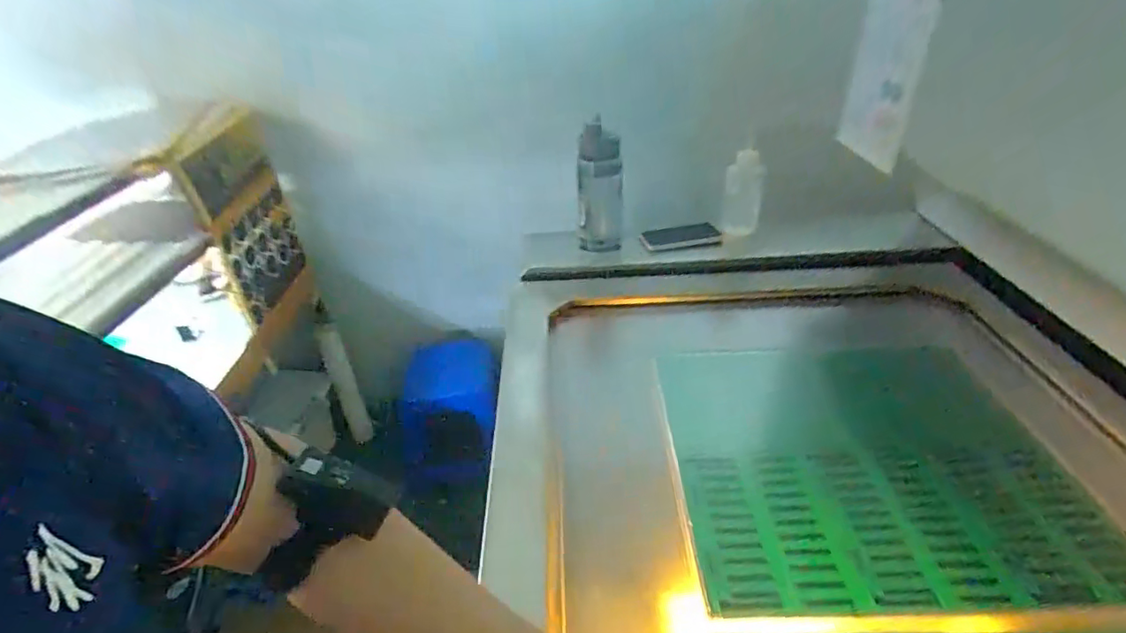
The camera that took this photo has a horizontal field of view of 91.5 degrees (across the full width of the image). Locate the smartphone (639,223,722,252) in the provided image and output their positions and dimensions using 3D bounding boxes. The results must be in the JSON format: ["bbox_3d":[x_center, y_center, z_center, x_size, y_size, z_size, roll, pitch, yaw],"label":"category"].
[{"bbox_3d":[0.230,-0.155,1.070,0.155,0.011,0.063,-8,51,-6],"label":"smartphone"}]

